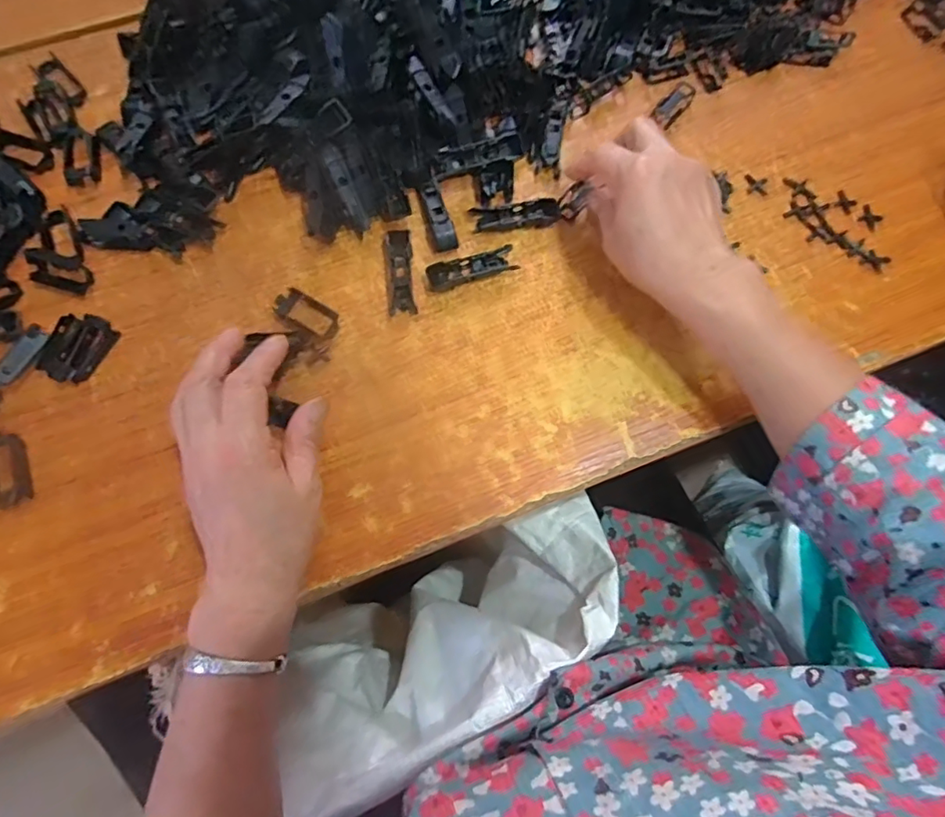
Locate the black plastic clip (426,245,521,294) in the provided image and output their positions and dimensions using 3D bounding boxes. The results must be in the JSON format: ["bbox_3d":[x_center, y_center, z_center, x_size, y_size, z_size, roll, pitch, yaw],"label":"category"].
[{"bbox_3d":[0.000,-0.105,0.413,0.067,0.010,0.019,-19,75,-7],"label":"black plastic clip"}]

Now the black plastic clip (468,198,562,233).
[{"bbox_3d":[0.033,-0.148,0.424,0.067,0.012,0.018,-3,74,-2],"label":"black plastic clip"}]

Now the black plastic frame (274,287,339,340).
[{"bbox_3d":[-0.121,-0.068,0.400,0.050,0.008,0.024,31,75,7],"label":"black plastic frame"}]

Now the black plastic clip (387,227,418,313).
[{"bbox_3d":[-0.053,-0.102,0.408,0.019,0.008,0.067,-5,74,-3],"label":"black plastic clip"}]

